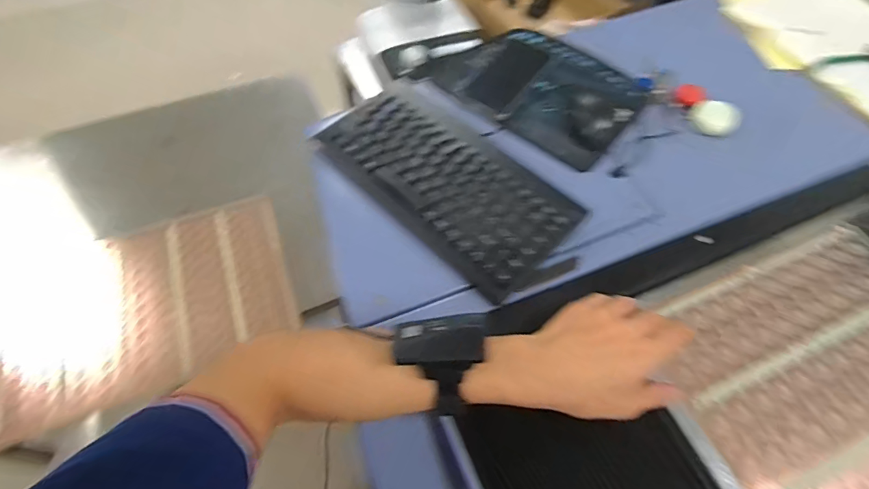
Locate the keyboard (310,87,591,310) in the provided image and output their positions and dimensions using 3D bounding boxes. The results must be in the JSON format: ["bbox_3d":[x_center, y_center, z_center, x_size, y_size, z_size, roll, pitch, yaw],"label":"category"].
[{"bbox_3d":[0.013,-0.075,0.498,0.283,0.019,0.149,40,66,20],"label":"keyboard"}]

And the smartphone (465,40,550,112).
[{"bbox_3d":[0.102,-0.234,0.612,0.070,0.011,0.139,23,61,22],"label":"smartphone"}]

